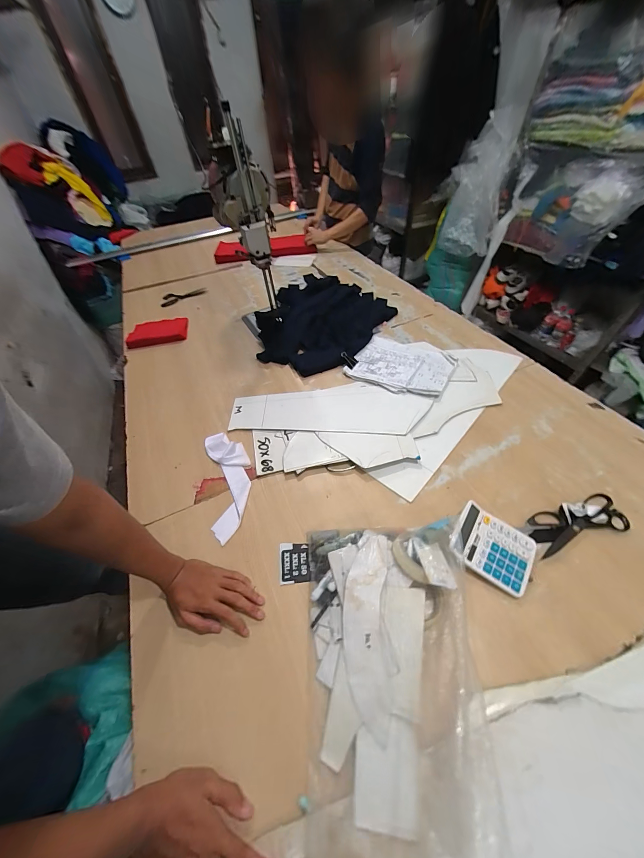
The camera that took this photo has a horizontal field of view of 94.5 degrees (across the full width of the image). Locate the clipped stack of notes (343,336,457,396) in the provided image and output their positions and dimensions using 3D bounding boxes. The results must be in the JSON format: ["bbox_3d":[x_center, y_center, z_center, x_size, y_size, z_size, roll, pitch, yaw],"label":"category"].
[{"bbox_3d":[0.244,-0.201,0.917,0.285,0.016,0.227,27,56,25],"label":"clipped stack of notes"}]

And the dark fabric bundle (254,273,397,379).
[{"bbox_3d":[-0.005,-0.428,1.126,0.465,0.060,0.587,22,54,22],"label":"dark fabric bundle"}]

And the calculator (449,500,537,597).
[{"bbox_3d":[0.317,0.216,0.552,0.144,0.022,0.116,31,63,15],"label":"calculator"}]

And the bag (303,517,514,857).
[{"bbox_3d":[0.109,0.375,0.429,0.264,0.057,0.466,-3,49,3],"label":"bag"}]

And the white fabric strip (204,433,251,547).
[{"bbox_3d":[-0.220,0.117,0.711,0.096,0.008,0.288,-16,50,-9],"label":"white fabric strip"}]

